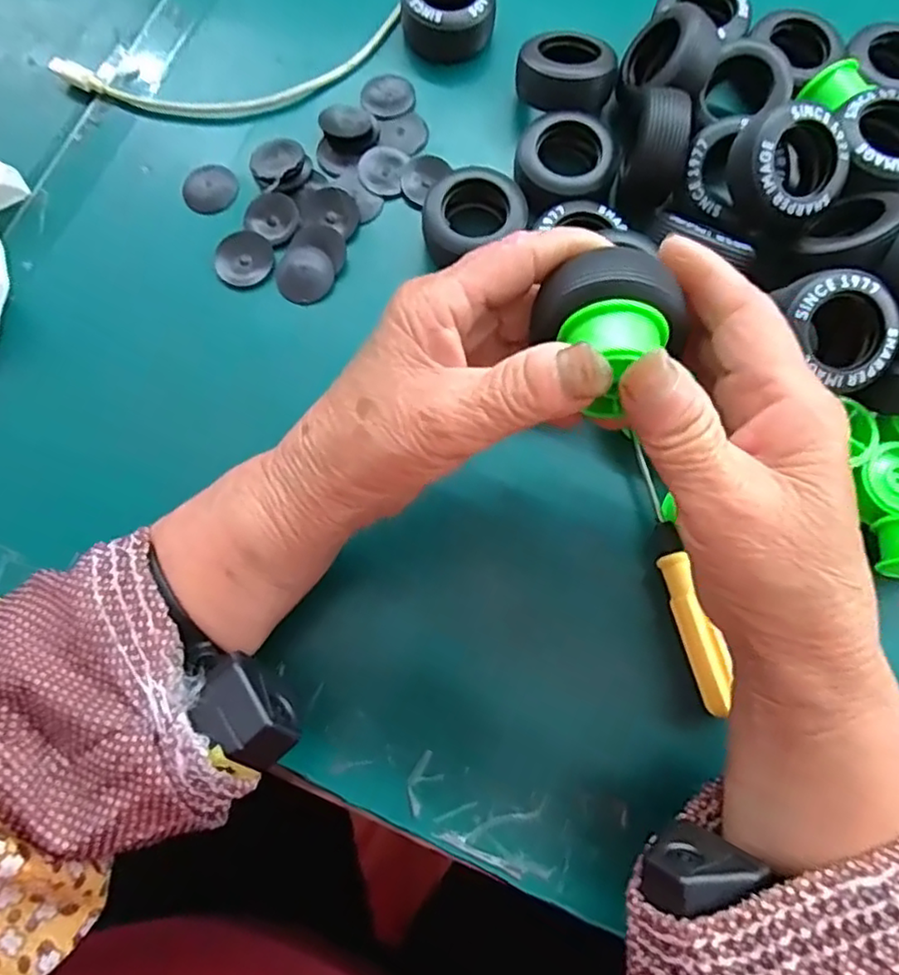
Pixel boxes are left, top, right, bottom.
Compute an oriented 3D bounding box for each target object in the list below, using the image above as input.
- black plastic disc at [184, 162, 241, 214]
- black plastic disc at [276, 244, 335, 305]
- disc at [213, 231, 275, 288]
[{"bbox_3d":[-0.122,-0.154,0.332,0.027,0.004,0.026,0,76,0],"label":"black plastic disc"},{"bbox_3d":[-0.071,-0.105,0.318,0.027,0.004,0.029,0,76,0],"label":"black plastic disc"},{"bbox_3d":[-0.101,-0.113,0.323,0.027,0.004,0.029,0,76,0],"label":"disc"}]

